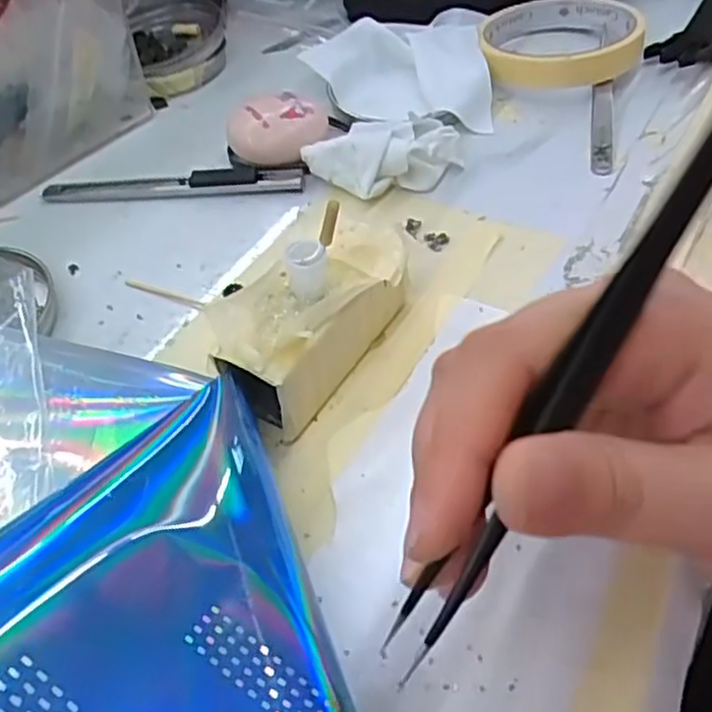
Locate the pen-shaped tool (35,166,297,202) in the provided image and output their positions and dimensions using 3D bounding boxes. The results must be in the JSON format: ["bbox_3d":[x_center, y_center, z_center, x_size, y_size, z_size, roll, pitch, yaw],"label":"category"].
[{"bbox_3d":[-0.088,-0.082,0.342,0.126,0.008,0.017,-2,48,5],"label":"pen-shaped tool"}]

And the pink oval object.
[{"bbox_3d":[-0.038,-0.109,0.347,0.048,0.023,0.033,-5,48,3],"label":"pink oval object"}]

